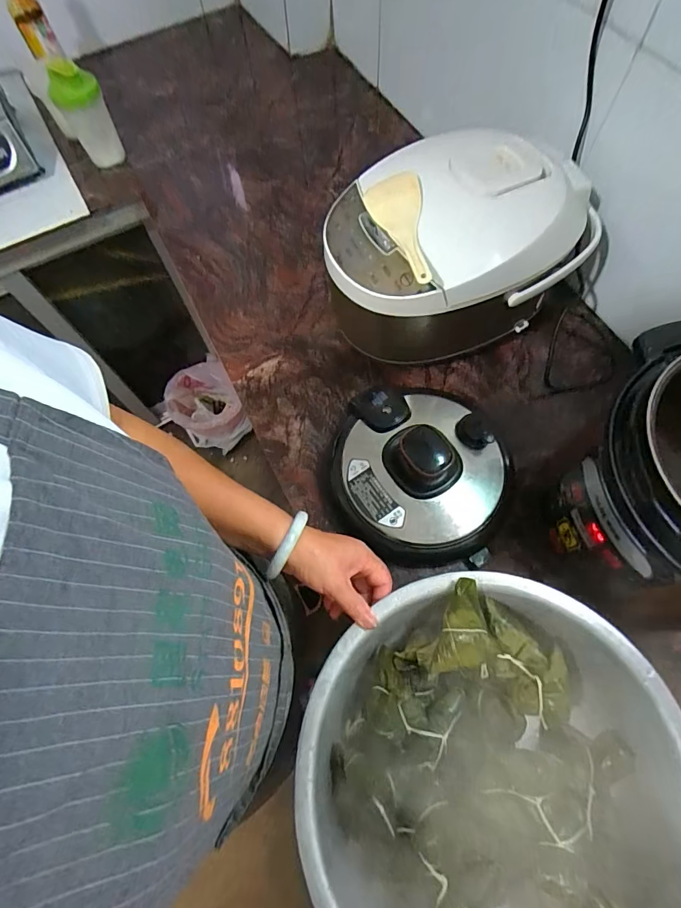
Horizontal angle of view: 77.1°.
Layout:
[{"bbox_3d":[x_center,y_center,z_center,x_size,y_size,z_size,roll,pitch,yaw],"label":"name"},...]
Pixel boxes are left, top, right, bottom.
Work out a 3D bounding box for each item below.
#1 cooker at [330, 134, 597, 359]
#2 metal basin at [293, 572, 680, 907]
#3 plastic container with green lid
[{"bbox_3d":[0.158,-0.275,0.621,0.342,0.237,0.229,-8,66,-1],"label":"cooker"},{"bbox_3d":[0.139,0.303,0.425,0.349,0.104,0.332,-1,67,2],"label":"metal basin"},{"bbox_3d":[-0.511,-0.680,0.872,0.087,0.180,0.072,-27,68,-9],"label":"plastic container with green lid"}]

